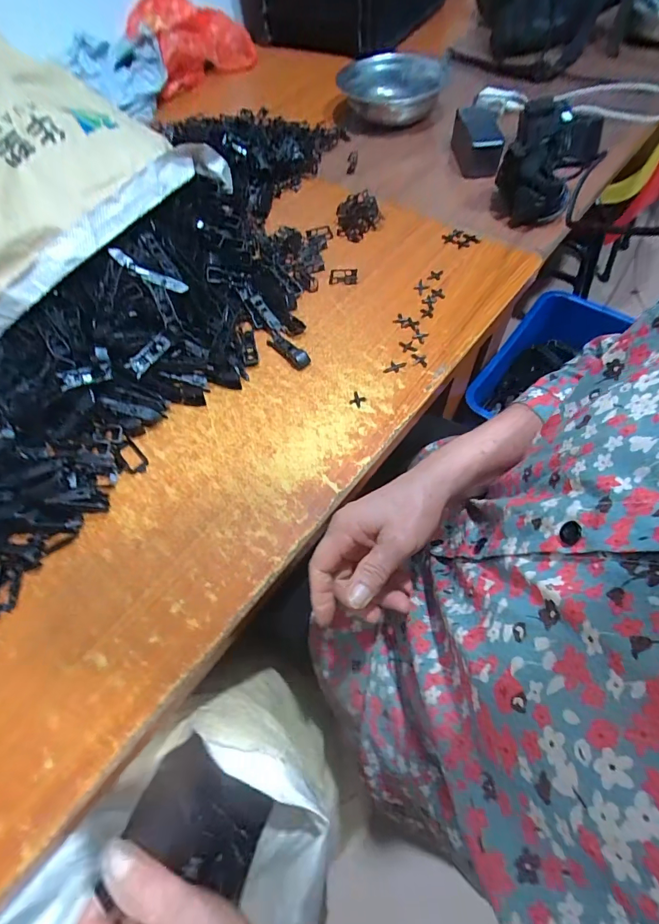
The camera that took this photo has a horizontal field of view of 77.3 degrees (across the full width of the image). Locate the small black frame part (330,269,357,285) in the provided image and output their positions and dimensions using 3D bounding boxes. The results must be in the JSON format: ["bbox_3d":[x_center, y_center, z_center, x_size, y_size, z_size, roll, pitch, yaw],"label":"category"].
[{"bbox_3d":[0.019,-0.260,0.575,0.038,0.004,0.028,1,61,5],"label":"small black frame part"}]

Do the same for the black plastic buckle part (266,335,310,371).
[{"bbox_3d":[-0.053,-0.139,0.512,0.067,0.015,0.018,39,70,22],"label":"black plastic buckle part"}]

